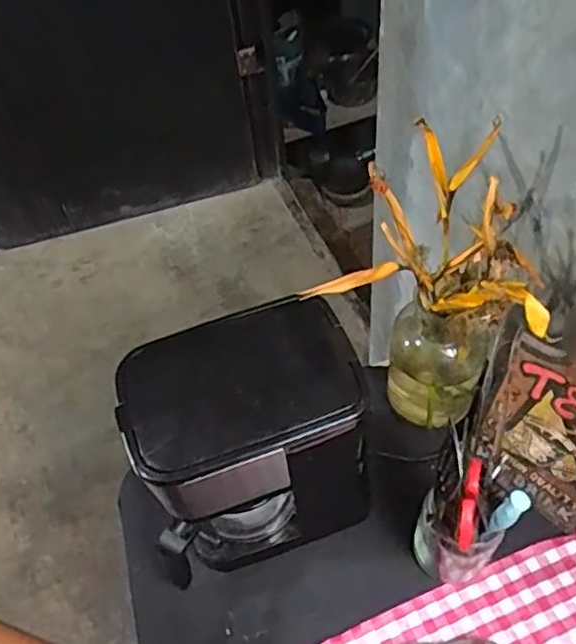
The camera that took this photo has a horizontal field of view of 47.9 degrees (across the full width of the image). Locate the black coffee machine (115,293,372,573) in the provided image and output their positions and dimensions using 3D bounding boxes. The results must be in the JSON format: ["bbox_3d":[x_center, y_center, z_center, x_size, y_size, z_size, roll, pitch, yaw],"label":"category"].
[{"bbox_3d":[-0.030,0.127,0.634,0.203,0.251,0.150,-19,54,-8],"label":"black coffee machine"}]

